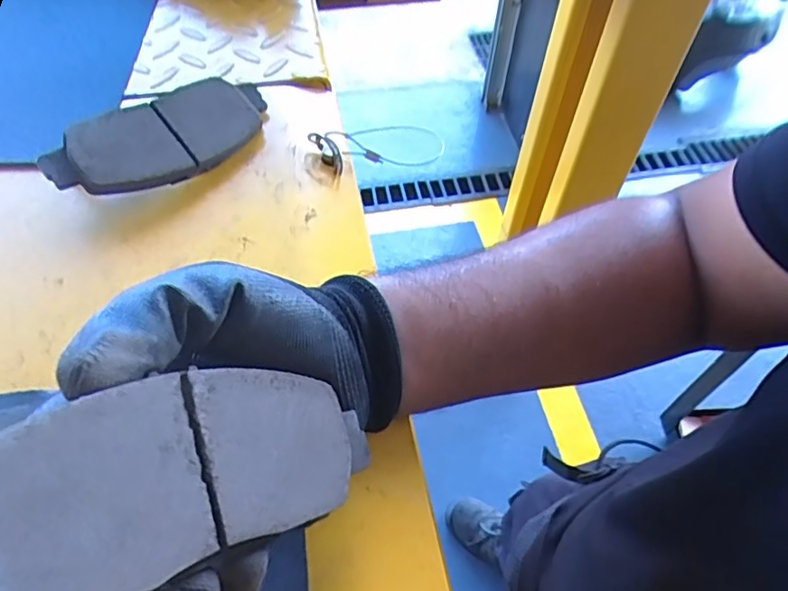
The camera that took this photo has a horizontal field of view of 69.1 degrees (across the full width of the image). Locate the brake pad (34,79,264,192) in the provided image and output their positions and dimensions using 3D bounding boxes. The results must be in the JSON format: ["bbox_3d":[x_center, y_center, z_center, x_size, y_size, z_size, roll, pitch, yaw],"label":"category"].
[{"bbox_3d":[-0.139,-0.100,0.357,0.140,0.013,0.056,-33,81,-31],"label":"brake pad"}]

